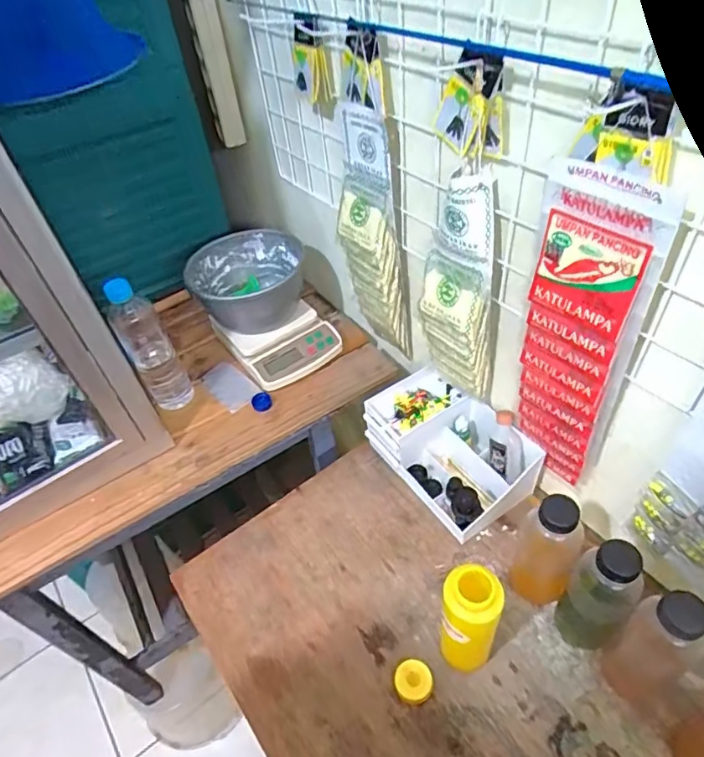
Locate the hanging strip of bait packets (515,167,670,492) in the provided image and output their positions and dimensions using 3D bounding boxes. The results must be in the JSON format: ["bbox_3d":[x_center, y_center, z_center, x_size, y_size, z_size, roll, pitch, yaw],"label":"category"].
[{"bbox_3d":[0.233,-0.021,0.570,0.034,0.380,0.105,-35,52,-24],"label":"hanging strip of bait packets"}]

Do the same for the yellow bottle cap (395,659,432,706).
[{"bbox_3d":[0.072,0.357,0.622,0.043,0.011,0.044,-4,46,4],"label":"yellow bottle cap"}]

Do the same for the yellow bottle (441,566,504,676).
[{"bbox_3d":[0.127,0.270,0.577,0.054,0.186,0.050,-4,46,4],"label":"yellow bottle"}]

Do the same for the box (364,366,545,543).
[{"bbox_3d":[0.146,0.101,0.791,0.155,0.107,0.246,-32,50,-21],"label":"box"}]

